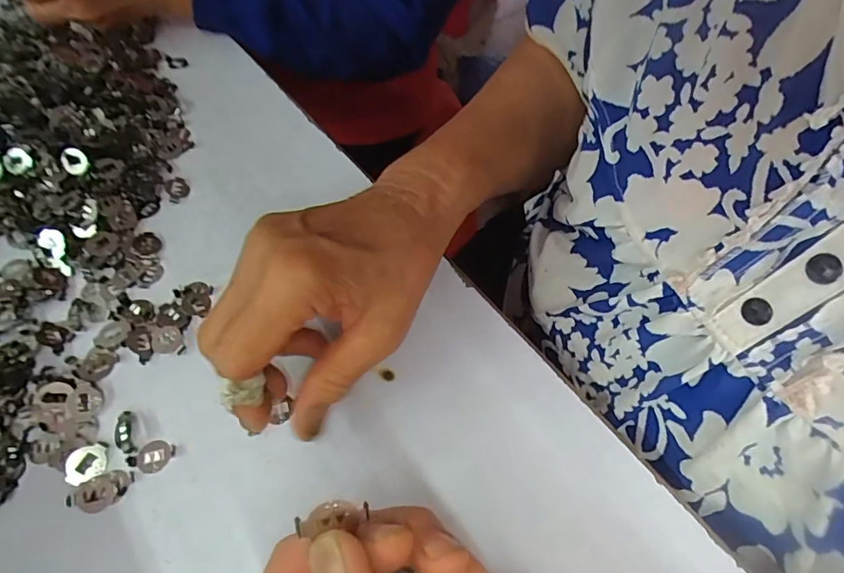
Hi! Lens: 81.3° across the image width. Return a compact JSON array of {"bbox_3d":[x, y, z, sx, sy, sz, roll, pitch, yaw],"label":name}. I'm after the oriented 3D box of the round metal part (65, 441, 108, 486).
[{"bbox_3d":[-0.169,0.088,0.247,0.018,0.006,0.016,-26,60,-13],"label":"round metal part"}]

